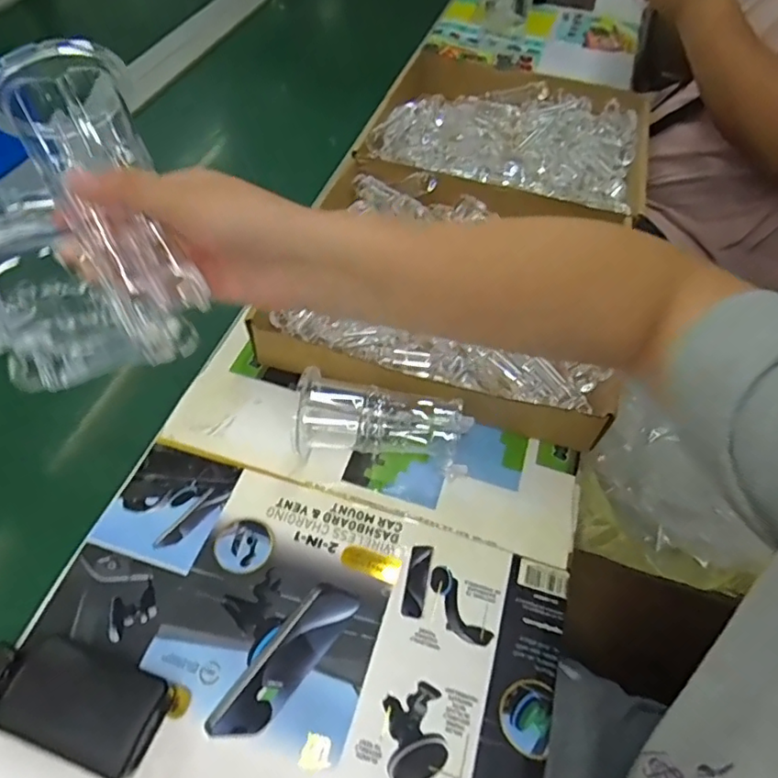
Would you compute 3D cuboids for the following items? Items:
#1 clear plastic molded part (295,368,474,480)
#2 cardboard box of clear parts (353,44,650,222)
[{"bbox_3d":[-0.004,0.029,0.460,0.128,0.052,0.063,4,53,0],"label":"clear plastic molded part"},{"bbox_3d":[0.149,-0.308,0.715,0.310,0.061,0.291,16,54,9],"label":"cardboard box of clear parts"}]

